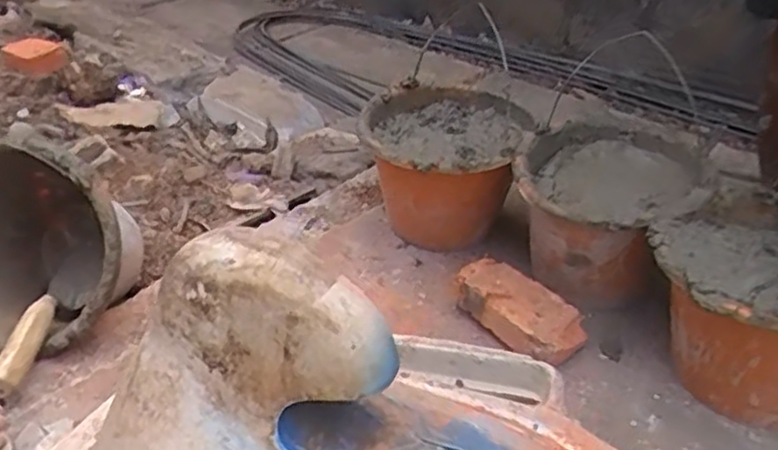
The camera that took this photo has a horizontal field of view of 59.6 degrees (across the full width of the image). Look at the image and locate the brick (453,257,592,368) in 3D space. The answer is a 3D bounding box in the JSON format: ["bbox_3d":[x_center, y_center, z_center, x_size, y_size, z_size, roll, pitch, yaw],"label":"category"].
[{"bbox_3d":[0.156,0.103,0.822,0.089,0.054,0.160,-23,41,-29],"label":"brick"}]

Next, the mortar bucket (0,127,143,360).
[{"bbox_3d":[-0.422,0.036,0.886,0.236,0.203,0.252,-1,84,8],"label":"mortar bucket"}]

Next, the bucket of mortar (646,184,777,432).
[{"bbox_3d":[0.407,0.098,0.731,0.248,0.173,0.235,0,35,0],"label":"bucket of mortar"}]

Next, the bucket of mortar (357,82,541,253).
[{"bbox_3d":[0.082,-0.057,0.997,0.230,0.214,0.265,19,39,24],"label":"bucket of mortar"}]

